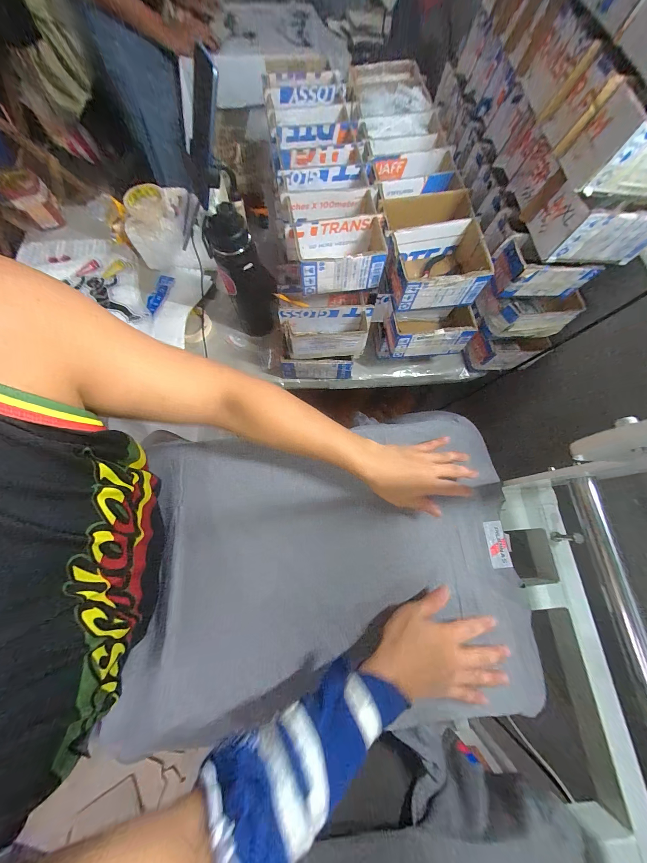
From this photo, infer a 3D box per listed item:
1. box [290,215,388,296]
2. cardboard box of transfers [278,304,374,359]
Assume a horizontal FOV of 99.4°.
[{"bbox_3d":[0.036,-0.322,0.506,0.174,0.072,0.101,-8,74,-4],"label":"box"},{"bbox_3d":[0.006,-0.195,0.546,0.174,0.076,0.067,0,72,-2],"label":"cardboard box of transfers"}]

